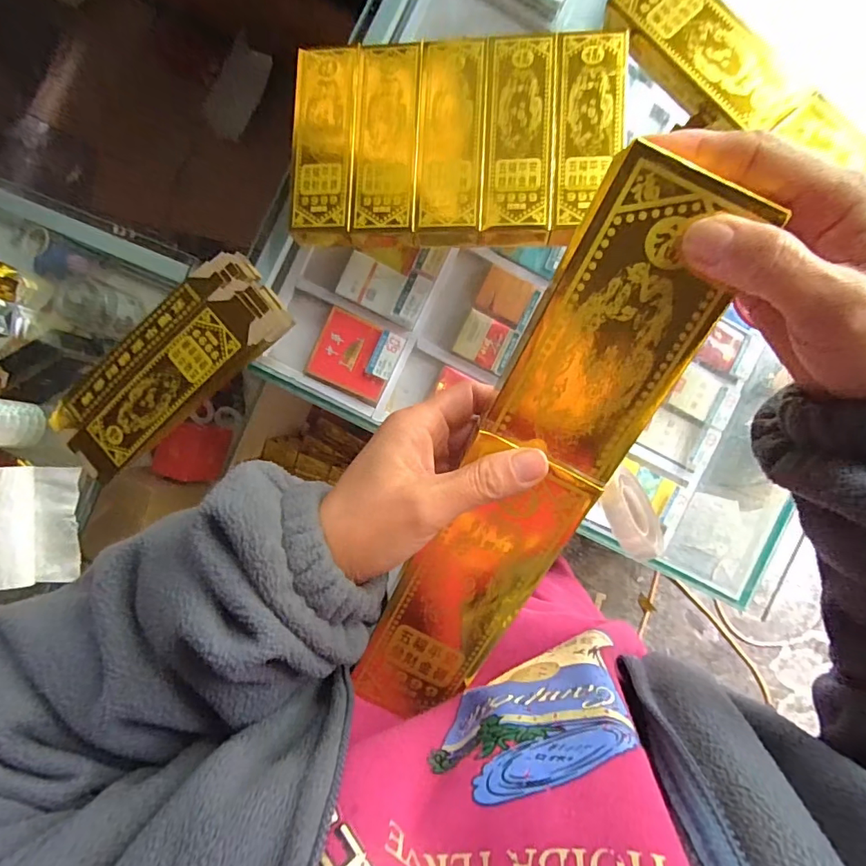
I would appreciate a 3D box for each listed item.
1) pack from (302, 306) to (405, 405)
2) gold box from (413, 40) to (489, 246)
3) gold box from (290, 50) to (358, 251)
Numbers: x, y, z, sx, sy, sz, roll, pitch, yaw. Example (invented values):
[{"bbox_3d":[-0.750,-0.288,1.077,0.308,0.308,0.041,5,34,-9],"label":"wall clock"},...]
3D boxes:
[{"bbox_3d":[-0.088,-0.088,0.537,0.089,0.016,0.081,24,96,-5],"label":"pack"},{"bbox_3d":[0.020,-0.283,0.466,0.063,0.039,0.185,2,87,7],"label":"gold box"},{"bbox_3d":[-0.107,-0.289,0.482,0.062,0.043,0.182,4,87,8],"label":"gold box"}]

